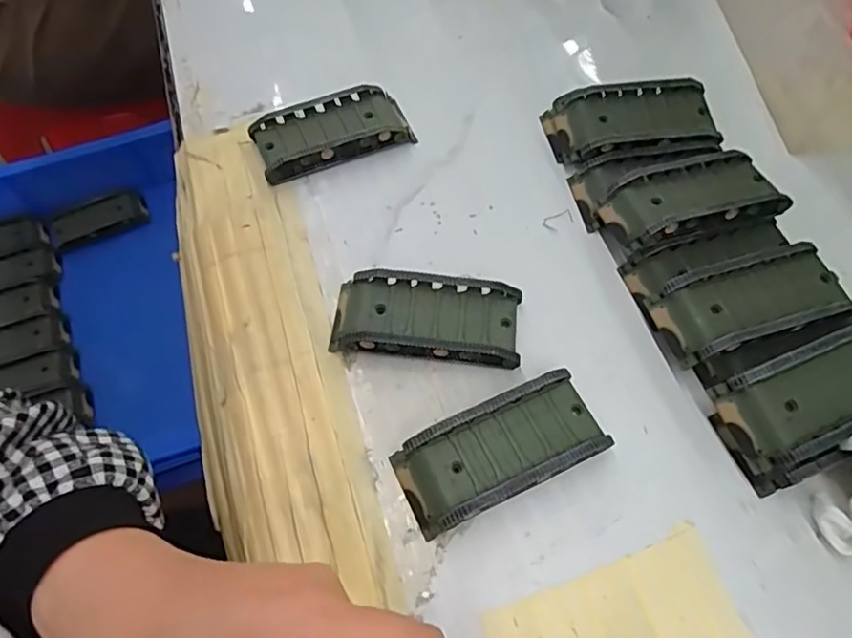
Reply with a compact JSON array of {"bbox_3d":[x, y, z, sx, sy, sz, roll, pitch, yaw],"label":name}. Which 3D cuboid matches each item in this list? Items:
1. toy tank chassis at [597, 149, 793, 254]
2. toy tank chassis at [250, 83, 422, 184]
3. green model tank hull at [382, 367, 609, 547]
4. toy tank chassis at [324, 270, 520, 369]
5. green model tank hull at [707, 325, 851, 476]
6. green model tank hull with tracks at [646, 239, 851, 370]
[{"bbox_3d":[0.150,-0.068,0.337,0.098,0.032,0.049,-14,63,-7],"label":"toy tank chassis"},{"bbox_3d":[-0.059,-0.119,0.373,0.095,0.020,0.043,-20,63,-10],"label":"toy tank chassis"},{"bbox_3d":[0.035,0.062,0.278,0.096,0.019,0.044,-23,64,-12],"label":"green model tank hull"},{"bbox_3d":[-0.001,0.000,0.310,0.097,0.020,0.044,4,62,2],"label":"toy tank chassis"},{"bbox_3d":[0.188,0.038,0.282,0.094,0.037,0.043,-20,63,-10],"label":"green model tank hull"},{"bbox_3d":[0.168,-0.006,0.308,0.094,0.032,0.044,-15,63,-8],"label":"green model tank hull with tracks"}]

